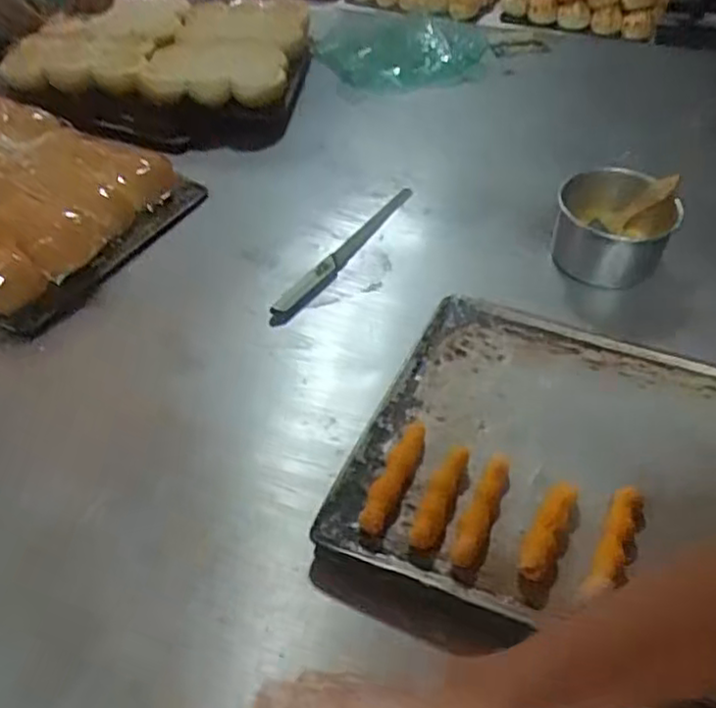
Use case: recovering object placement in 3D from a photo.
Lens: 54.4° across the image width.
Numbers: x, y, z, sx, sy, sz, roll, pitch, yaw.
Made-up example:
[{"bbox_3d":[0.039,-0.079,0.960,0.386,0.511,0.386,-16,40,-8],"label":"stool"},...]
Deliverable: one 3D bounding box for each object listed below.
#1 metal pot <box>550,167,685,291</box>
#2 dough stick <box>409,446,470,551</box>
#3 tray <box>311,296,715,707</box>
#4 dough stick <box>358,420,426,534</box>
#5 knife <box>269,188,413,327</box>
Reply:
[{"bbox_3d":[0.301,-0.143,0.823,0.120,0.106,0.120,22,48,21],"label":"metal pot"},{"bbox_3d":[0.069,0.114,0.571,0.023,0.018,0.099,15,46,15],"label":"dough stick"},{"bbox_3d":[0.226,0.109,0.603,0.451,0.041,0.336,19,47,18],"label":"tray"},{"bbox_3d":[0.034,0.097,0.588,0.027,0.021,0.118,21,48,20],"label":"dough stick"},{"bbox_3d":[-0.011,-0.138,0.866,0.033,0.021,0.318,22,48,21],"label":"knife"}]

